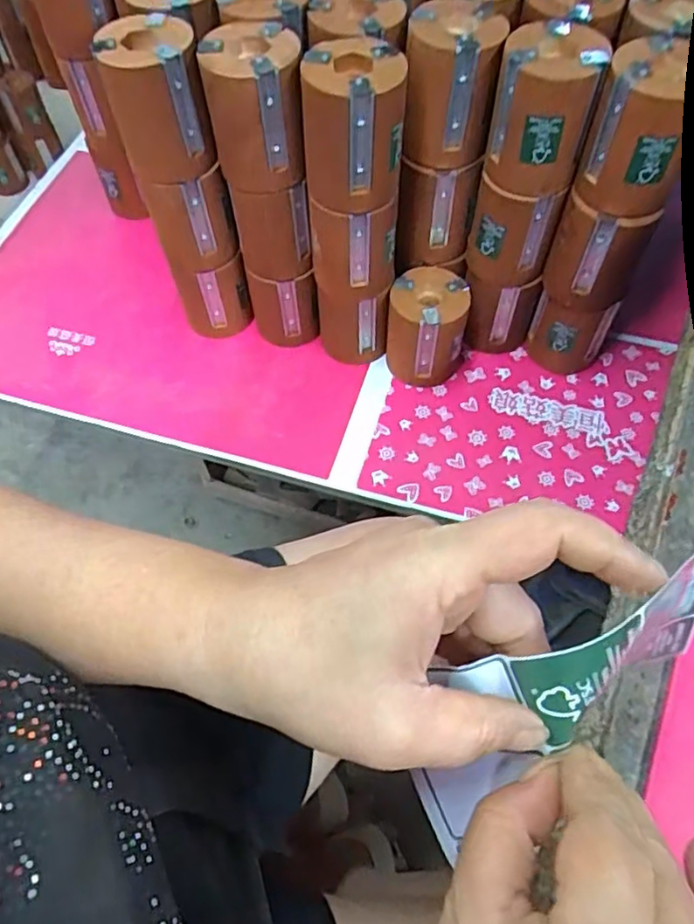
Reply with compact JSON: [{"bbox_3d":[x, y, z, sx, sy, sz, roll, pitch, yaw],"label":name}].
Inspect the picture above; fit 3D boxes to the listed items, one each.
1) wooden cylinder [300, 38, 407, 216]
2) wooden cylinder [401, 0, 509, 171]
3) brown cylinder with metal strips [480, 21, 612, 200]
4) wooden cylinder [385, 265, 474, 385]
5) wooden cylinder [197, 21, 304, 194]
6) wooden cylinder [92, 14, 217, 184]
[{"bbox_3d":[0.005,-0.272,0.521,0.080,0.101,0.077,3,61,2],"label":"wooden cylinder"},{"bbox_3d":[0.089,-0.322,0.548,0.075,0.095,0.086,7,61,4],"label":"wooden cylinder"},{"bbox_3d":[0.162,-0.289,0.532,0.078,0.100,0.082,16,62,9],"label":"brown cylinder with metal strips"},{"bbox_3d":[0.085,-0.141,0.678,0.083,0.101,0.081,0,61,0],"label":"wooden cylinder"},{"bbox_3d":[-0.077,-0.295,0.535,0.078,0.100,0.075,-12,61,-7],"label":"wooden cylinder"},{"bbox_3d":[-0.162,-0.308,0.545,0.078,0.098,0.076,-16,62,-9],"label":"wooden cylinder"}]

